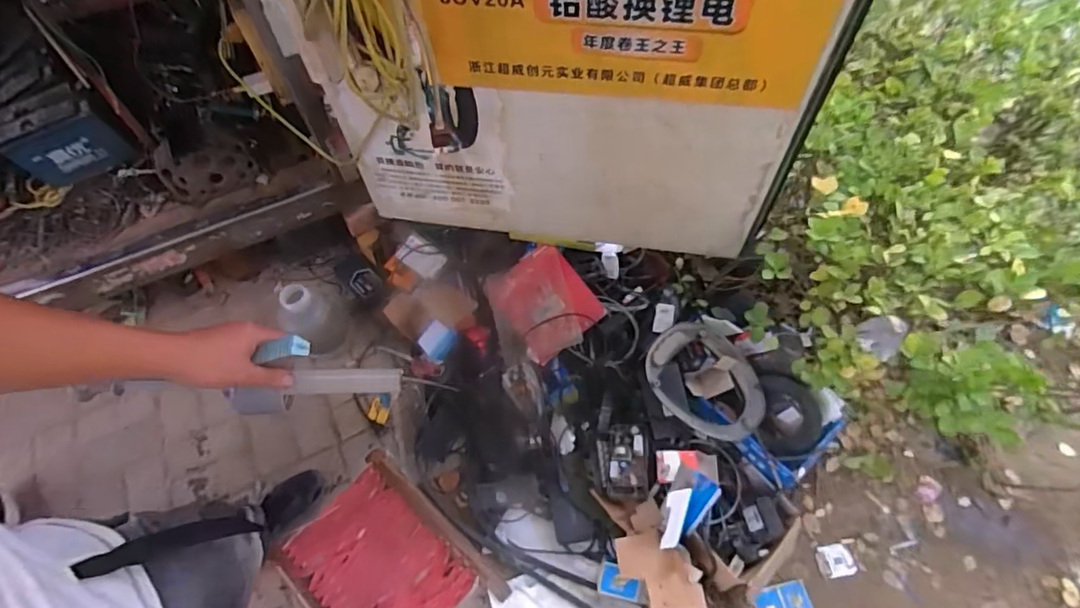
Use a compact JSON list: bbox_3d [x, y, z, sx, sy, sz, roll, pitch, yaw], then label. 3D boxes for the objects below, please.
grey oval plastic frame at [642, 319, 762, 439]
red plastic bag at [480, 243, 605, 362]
[{"bbox_3d":[0.358,0.168,1.178,0.236,0.064,0.270,-25,79,-11],"label":"grey oval plastic frame"},{"bbox_3d":[-0.008,-0.003,1.359,0.244,0.041,0.291,-40,64,8],"label":"red plastic bag"}]

